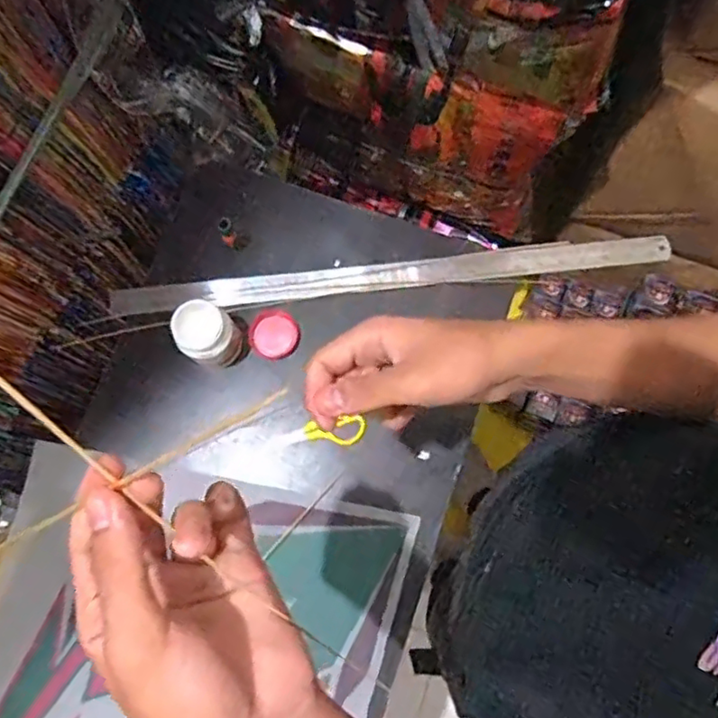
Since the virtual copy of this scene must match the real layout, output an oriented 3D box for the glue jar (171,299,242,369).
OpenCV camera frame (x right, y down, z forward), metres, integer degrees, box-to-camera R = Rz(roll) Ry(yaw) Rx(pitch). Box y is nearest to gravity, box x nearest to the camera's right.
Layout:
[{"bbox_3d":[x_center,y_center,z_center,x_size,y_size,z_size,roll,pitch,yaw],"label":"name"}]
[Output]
[{"bbox_3d":[-0.154,-0.022,0.638,0.063,0.068,0.058,40,81,9],"label":"glue jar"}]

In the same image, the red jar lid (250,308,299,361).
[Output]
[{"bbox_3d":[-0.092,-0.027,0.671,0.053,0.010,0.052,0,77,1],"label":"red jar lid"}]

